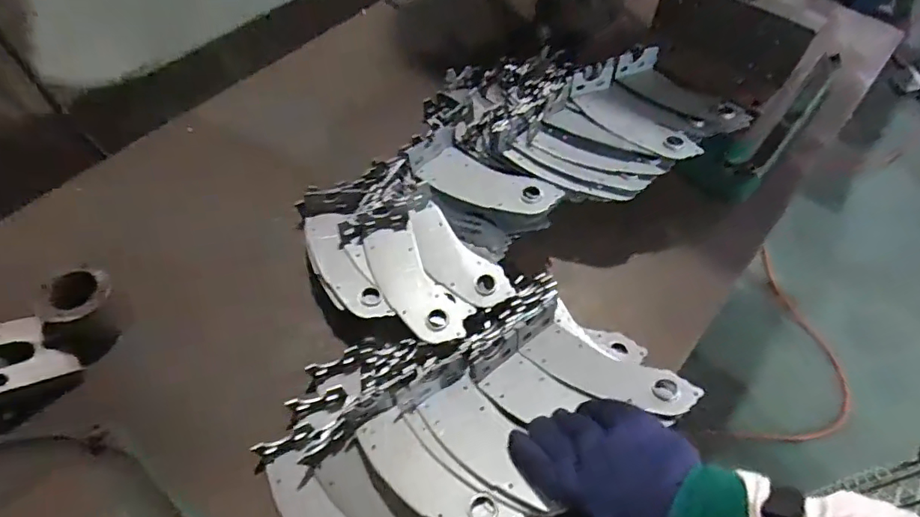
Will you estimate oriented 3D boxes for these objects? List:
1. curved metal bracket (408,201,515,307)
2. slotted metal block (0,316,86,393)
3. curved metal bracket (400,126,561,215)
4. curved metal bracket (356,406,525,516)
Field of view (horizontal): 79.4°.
[{"bbox_3d":[-0.008,-0.003,0.661,0.059,0.013,0.157,-37,66,-23],"label":"curved metal bracket"},{"bbox_3d":[-0.483,0.104,0.598,0.090,0.015,0.099,51,36,15],"label":"slotted metal block"},{"bbox_3d":[0.027,-0.099,0.692,0.186,0.032,0.089,36,62,18],"label":"curved metal bracket"},{"bbox_3d":[-0.027,0.206,0.520,0.171,0.009,0.054,29,60,29],"label":"curved metal bracket"}]

